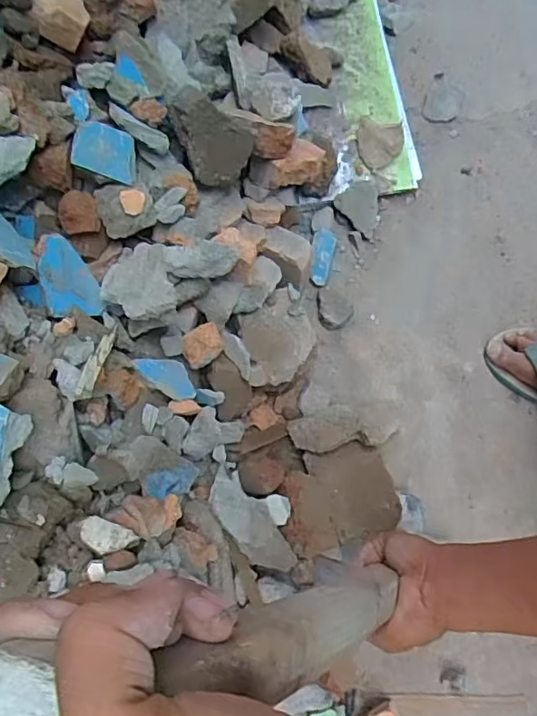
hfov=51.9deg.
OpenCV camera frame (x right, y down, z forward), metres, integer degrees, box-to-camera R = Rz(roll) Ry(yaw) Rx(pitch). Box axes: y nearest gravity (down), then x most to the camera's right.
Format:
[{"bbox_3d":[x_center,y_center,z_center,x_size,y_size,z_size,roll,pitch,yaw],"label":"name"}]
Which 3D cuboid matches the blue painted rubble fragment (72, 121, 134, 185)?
[{"bbox_3d":[-0.192,-0.246,0.655,0.074,0.008,0.055,12,94,-39],"label":"blue painted rubble fragment"}]

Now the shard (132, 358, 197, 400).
[{"bbox_3d":[-0.130,0.020,0.717,0.088,0.008,0.045,42,55,-19],"label":"shard"}]

